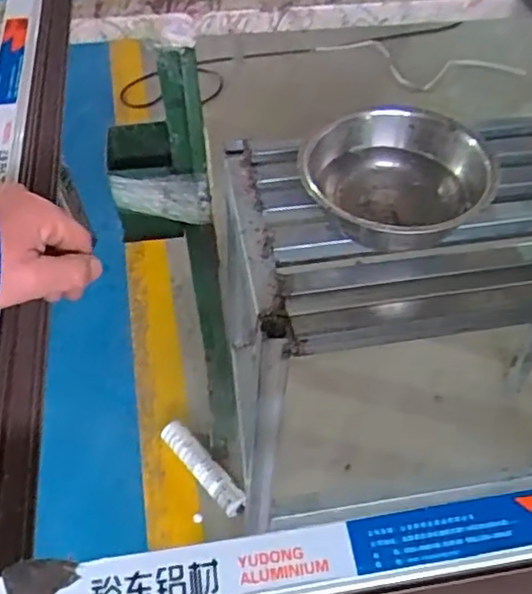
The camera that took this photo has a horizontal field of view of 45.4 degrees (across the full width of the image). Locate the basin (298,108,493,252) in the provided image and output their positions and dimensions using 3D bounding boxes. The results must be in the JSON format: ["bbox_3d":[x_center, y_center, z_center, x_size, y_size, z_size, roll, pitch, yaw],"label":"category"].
[{"bbox_3d":[0.133,-0.124,0.684,0.177,0.085,0.188,0,51,0],"label":"basin"}]

